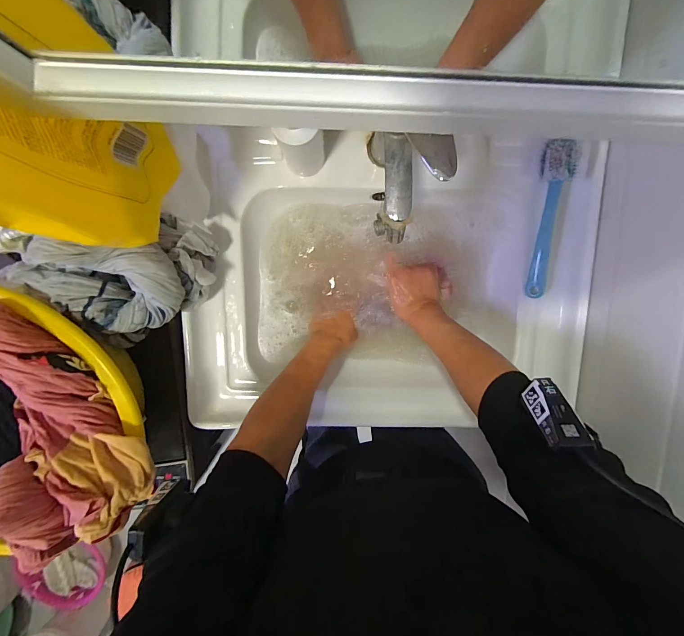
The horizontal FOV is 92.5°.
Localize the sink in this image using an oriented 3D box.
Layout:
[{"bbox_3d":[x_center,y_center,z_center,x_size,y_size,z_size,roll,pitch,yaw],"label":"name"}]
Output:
[{"bbox_3d":[0.060,-0.050,0.511,0.581,0.134,0.433,1,98,-1],"label":"sink"}]

